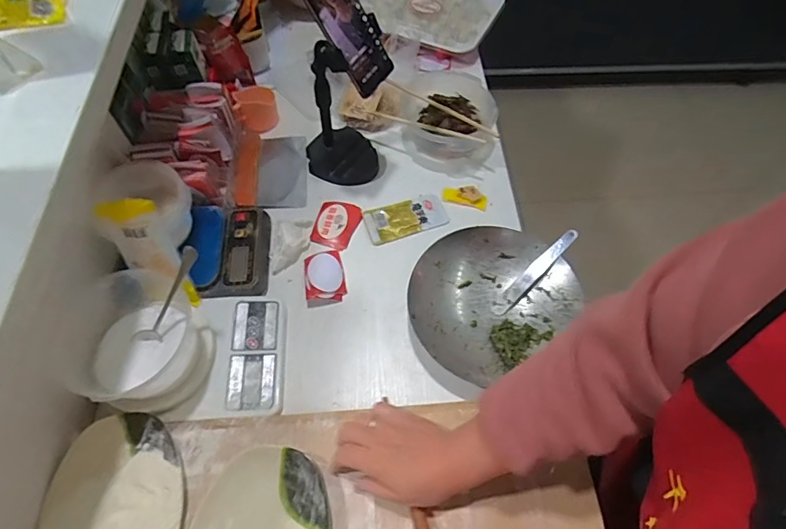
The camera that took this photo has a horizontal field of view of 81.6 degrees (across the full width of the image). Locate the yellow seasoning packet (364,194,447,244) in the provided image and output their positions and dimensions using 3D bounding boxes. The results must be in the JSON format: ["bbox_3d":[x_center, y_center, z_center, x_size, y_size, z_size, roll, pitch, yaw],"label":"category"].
[{"bbox_3d":[0.019,-0.072,0.700,0.121,0.014,0.065,-16,61,-9],"label":"yellow seasoning packet"}]

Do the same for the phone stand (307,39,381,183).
[{"bbox_3d":[-0.081,-0.223,0.657,0.111,0.225,0.105,-9,60,-6],"label":"phone stand"}]

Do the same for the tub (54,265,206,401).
[{"bbox_3d":[-0.292,0.088,0.527,0.127,0.115,0.135,37,66,19],"label":"tub"}]

